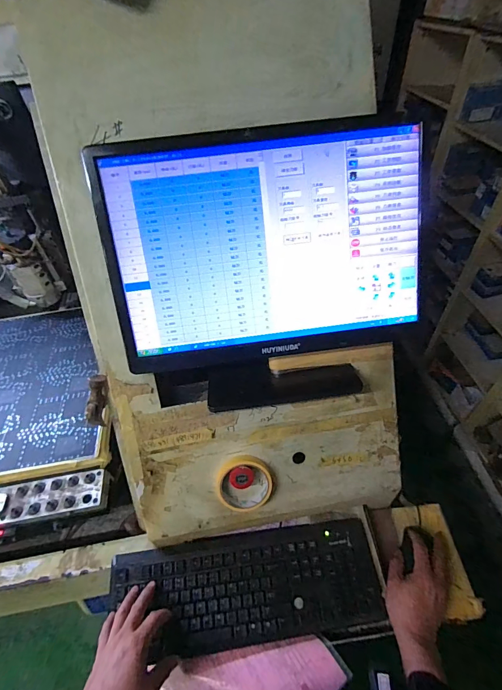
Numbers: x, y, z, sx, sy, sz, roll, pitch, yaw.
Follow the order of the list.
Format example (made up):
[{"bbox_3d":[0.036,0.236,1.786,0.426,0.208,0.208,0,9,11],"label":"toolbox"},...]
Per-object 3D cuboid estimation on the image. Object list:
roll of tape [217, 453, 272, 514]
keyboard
[{"bbox_3d":[-0.012,0.230,0.573,0.095,0.098,0.020,36,10,-12],"label":"roll of tape"},{"bbox_3d":[-0.004,0.402,0.584,0.440,0.022,0.158,-2,48,-5],"label":"keyboard"}]

